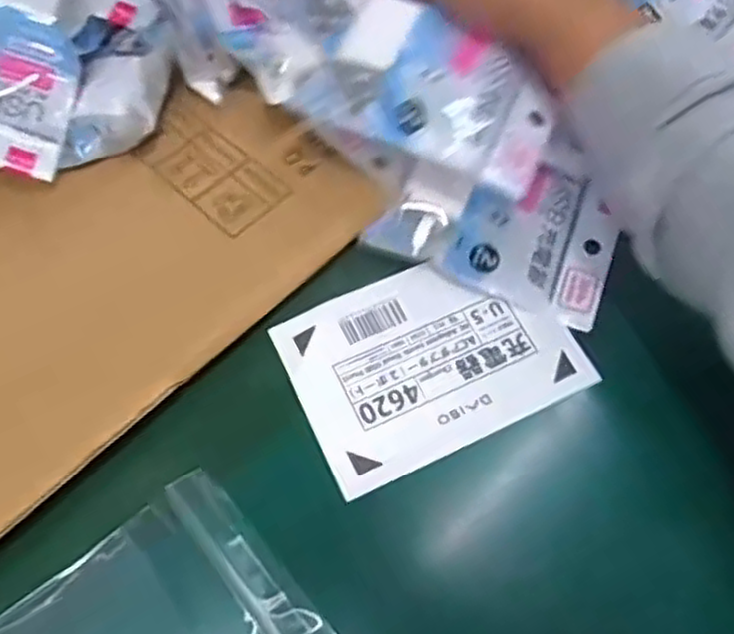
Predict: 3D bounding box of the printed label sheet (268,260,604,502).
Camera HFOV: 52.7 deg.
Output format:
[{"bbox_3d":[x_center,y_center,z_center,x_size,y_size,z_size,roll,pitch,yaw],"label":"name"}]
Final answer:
[{"bbox_3d":[0.033,0.021,0.396,0.143,0.006,0.102,-24,68,-10],"label":"printed label sheet"}]

